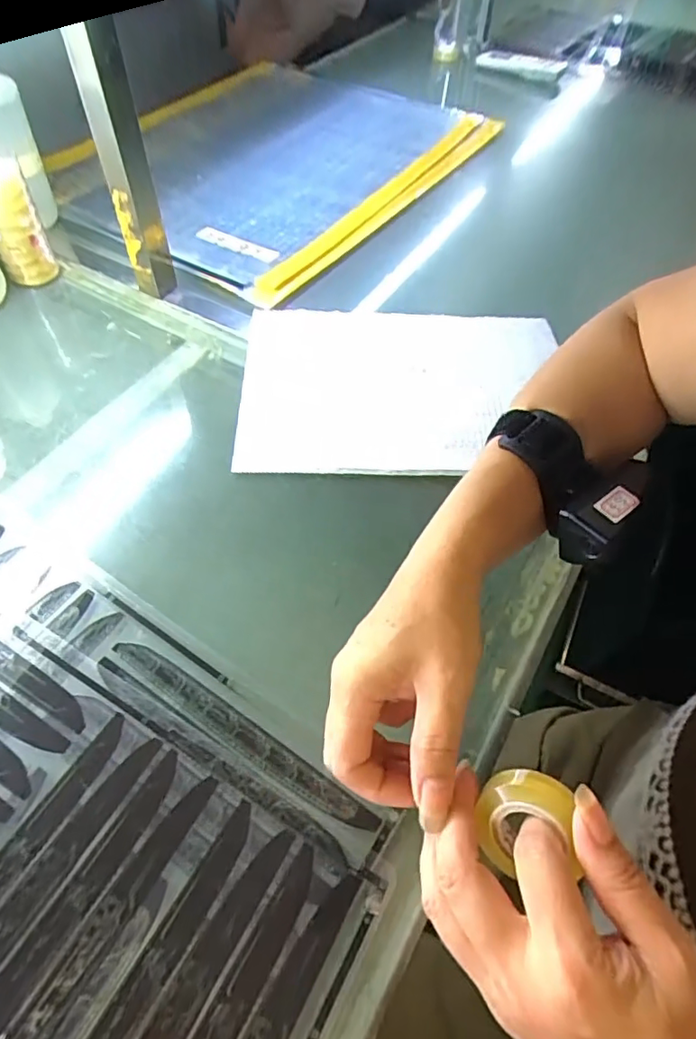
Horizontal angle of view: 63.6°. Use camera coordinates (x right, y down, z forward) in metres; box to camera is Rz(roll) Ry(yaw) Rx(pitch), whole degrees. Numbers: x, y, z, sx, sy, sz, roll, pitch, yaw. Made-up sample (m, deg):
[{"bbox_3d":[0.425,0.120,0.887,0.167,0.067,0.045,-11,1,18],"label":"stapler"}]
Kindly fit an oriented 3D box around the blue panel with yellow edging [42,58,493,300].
[{"bbox_3d":[-0.087,-0.526,0.793,0.380,0.049,0.612,28,58,16],"label":"blue panel with yellow edging"}]

